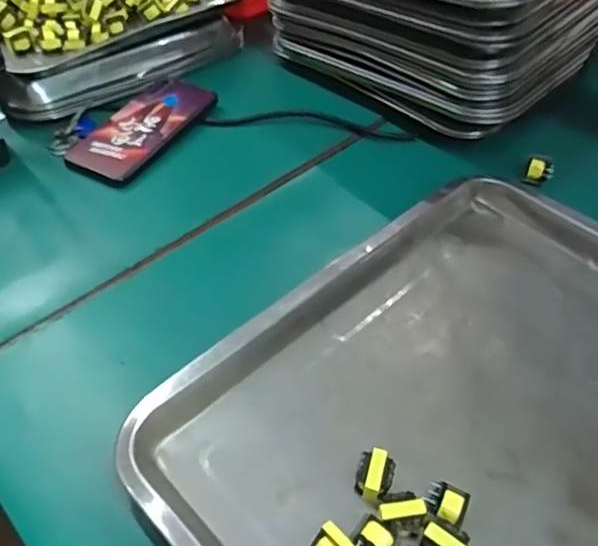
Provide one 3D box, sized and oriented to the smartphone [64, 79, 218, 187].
[{"bbox_3d":[-0.150,-0.142,0.573,0.069,0.012,0.150,24,53,21],"label":"smartphone"}]

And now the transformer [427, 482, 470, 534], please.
[{"bbox_3d":[0.080,0.133,0.329,0.021,0.024,0.022,19,51,17],"label":"transformer"}]

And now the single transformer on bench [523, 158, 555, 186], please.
[{"bbox_3d":[0.210,-0.087,0.518,0.022,0.020,0.015,17,51,16],"label":"single transformer on bench"}]

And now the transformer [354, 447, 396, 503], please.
[{"bbox_3d":[0.043,0.118,0.340,0.020,0.022,0.025,12,50,12],"label":"transformer"}]

